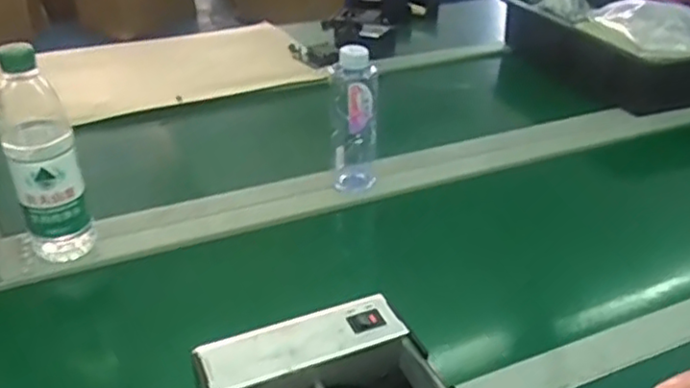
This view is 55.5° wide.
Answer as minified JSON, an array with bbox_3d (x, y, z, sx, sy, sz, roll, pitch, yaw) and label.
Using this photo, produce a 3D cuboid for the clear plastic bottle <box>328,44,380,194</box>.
[{"bbox_3d":[0.011,-0.084,0.791,0.057,0.178,0.055,2,32,2],"label":"clear plastic bottle"}]

